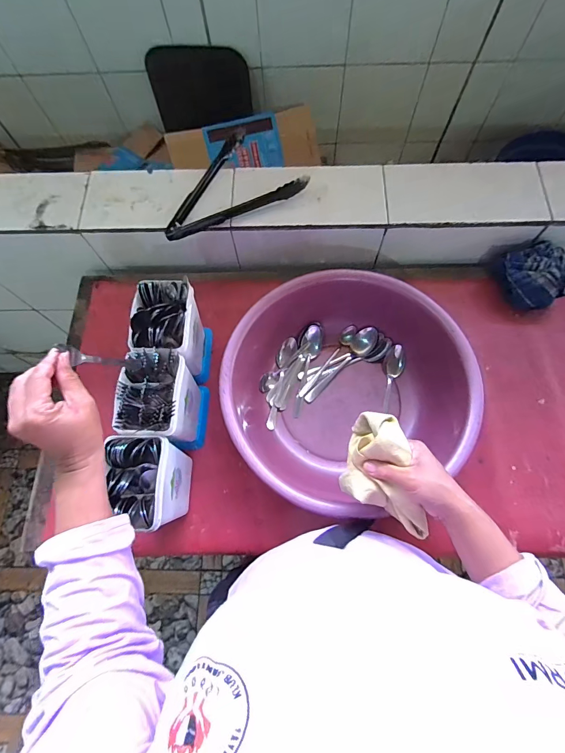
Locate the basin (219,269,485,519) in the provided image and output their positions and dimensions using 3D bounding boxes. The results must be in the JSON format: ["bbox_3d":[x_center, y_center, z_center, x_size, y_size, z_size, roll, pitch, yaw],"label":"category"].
[{"bbox_3d":[0.101,0.020,0.610,0.374,0.134,0.365,-1,71,2],"label":"basin"}]

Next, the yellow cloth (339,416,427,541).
[{"bbox_3d":[0.114,0.124,0.426,0.079,0.052,0.158,-17,97,-4],"label":"yellow cloth"}]

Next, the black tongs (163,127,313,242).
[{"bbox_3d":[-0.122,-0.391,0.705,0.280,0.038,0.206,-26,72,-7],"label":"black tongs"}]

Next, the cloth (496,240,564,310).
[{"bbox_3d":[0.498,-0.201,0.696,0.136,0.083,0.118,-35,74,-9],"label":"cloth"}]

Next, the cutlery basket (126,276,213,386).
[{"bbox_3d":[-0.187,-0.072,0.620,0.086,0.184,0.121,-2,71,1],"label":"cutlery basket"}]

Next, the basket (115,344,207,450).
[{"bbox_3d":[-0.191,0.045,0.587,0.091,0.179,0.125,0,71,2],"label":"basket"}]

